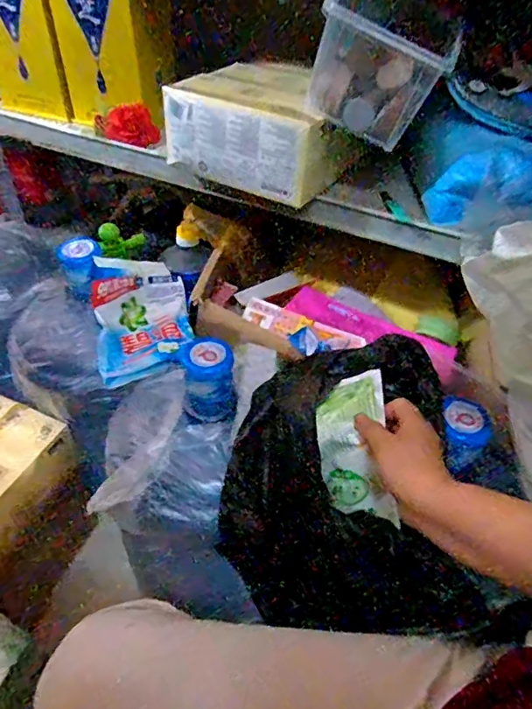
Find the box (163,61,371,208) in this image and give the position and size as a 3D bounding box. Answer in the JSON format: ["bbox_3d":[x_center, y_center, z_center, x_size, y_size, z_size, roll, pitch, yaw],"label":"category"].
[{"bbox_3d":[0.000,-0.328,0.736,0.239,0.114,0.169,23,48,17],"label":"box"}]

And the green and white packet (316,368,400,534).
[{"bbox_3d":[0.088,0.093,0.513,0.071,0.015,0.143,-9,84,22],"label":"green and white packet"}]

